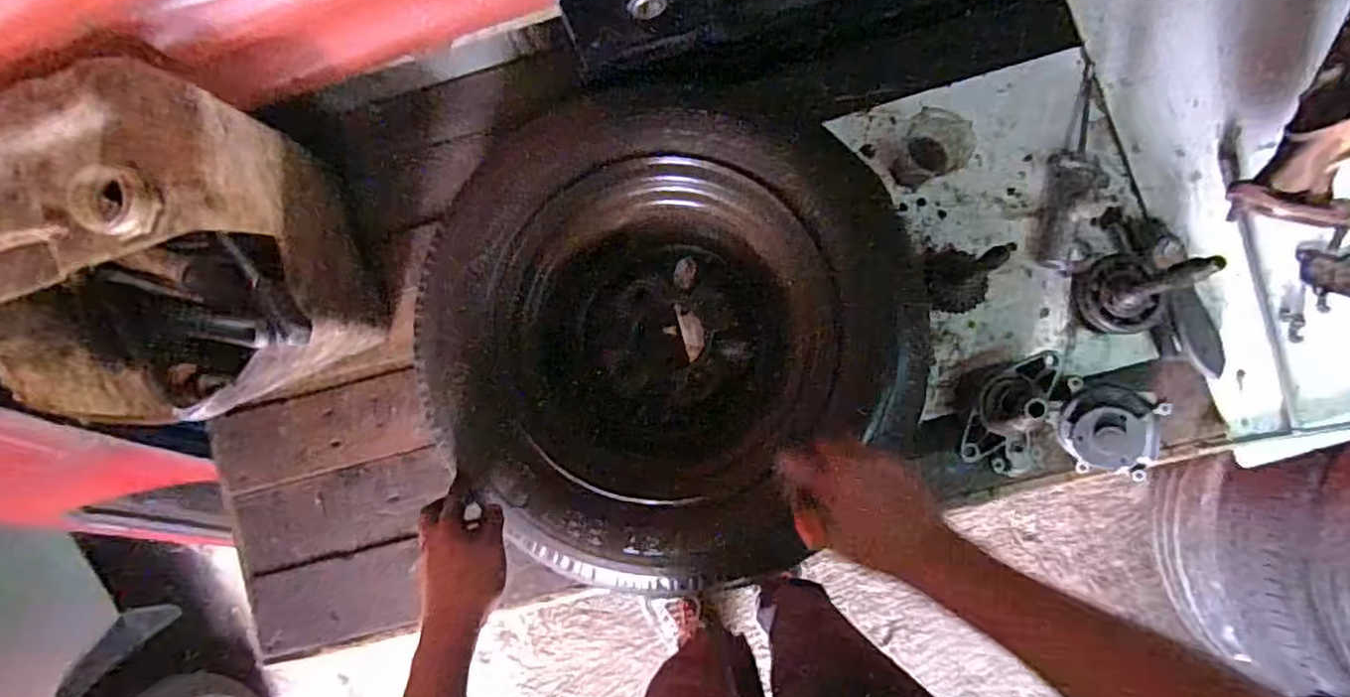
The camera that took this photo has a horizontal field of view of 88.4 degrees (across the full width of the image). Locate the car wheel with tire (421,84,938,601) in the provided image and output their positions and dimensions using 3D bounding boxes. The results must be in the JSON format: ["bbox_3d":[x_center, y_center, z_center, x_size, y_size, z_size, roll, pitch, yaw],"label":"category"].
[{"bbox_3d":[-0.005,-0.013,0.713,0.463,0.142,0.469,0,83,4],"label":"car wheel with tire"}]

